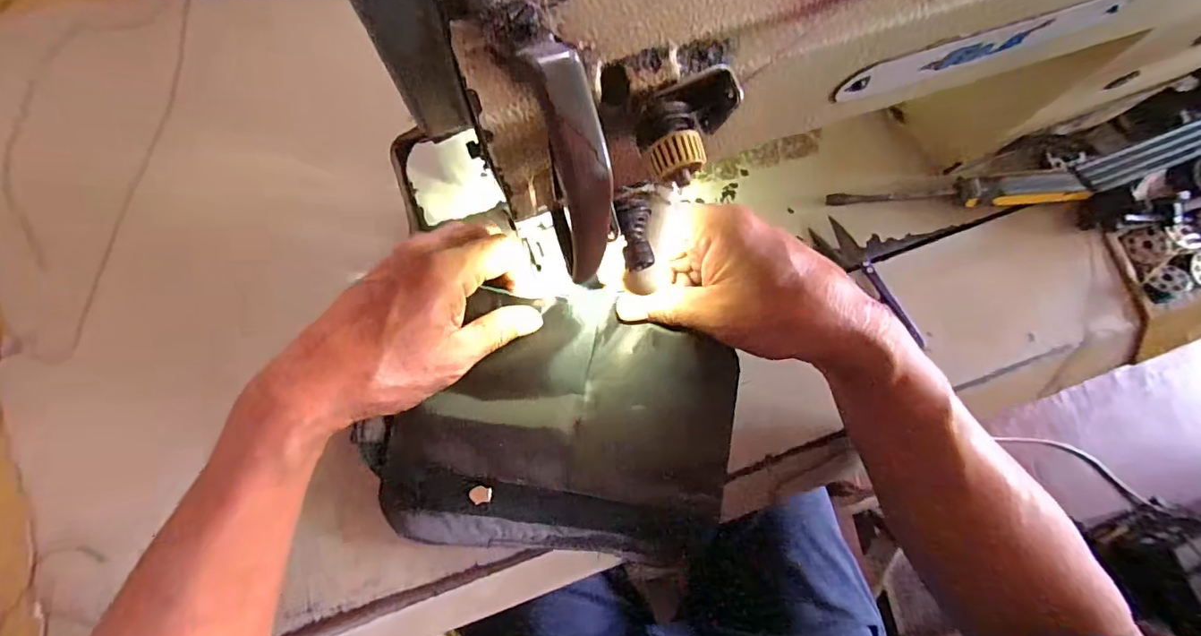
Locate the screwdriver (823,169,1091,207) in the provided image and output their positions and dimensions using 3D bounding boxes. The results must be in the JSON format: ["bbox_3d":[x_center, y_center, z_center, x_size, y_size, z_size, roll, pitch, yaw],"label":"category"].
[{"bbox_3d":[0.227,-0.083,0.343,0.153,0.026,0.022,-1,83,-2],"label":"screwdriver"}]

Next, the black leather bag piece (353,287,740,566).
[{"bbox_3d":[-0.027,0.059,0.303,0.195,0.026,0.142,5,84,-3],"label":"black leather bag piece"}]

